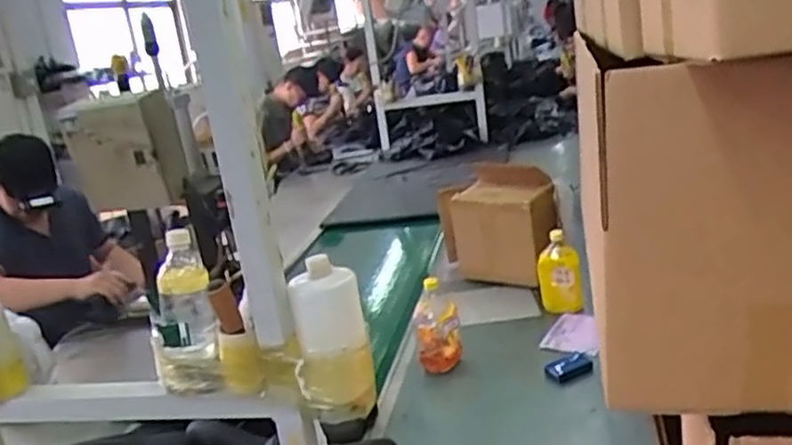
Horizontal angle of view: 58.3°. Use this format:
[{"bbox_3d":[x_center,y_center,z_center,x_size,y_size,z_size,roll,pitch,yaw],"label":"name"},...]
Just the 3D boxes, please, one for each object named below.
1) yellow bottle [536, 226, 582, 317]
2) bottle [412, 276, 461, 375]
[{"bbox_3d":[0.394,0.124,1.709,0.102,0.184,0.060,-4,17,13],"label":"yellow bottle"},{"bbox_3d":[0.088,0.220,1.541,0.096,0.197,0.079,-7,16,3],"label":"bottle"}]

